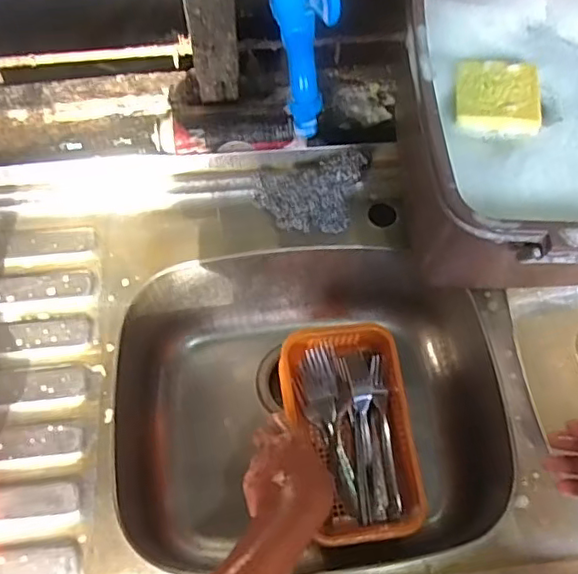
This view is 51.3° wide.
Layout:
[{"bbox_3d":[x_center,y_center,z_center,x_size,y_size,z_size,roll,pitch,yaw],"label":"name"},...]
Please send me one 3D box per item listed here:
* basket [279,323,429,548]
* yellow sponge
[{"bbox_3d":[0.066,0.158,0.661,0.127,0.058,0.225,-7,64,-5],"label":"basket"},{"bbox_3d":[0.196,-0.180,0.565,0.075,0.016,0.081,5,63,1],"label":"yellow sponge"}]

